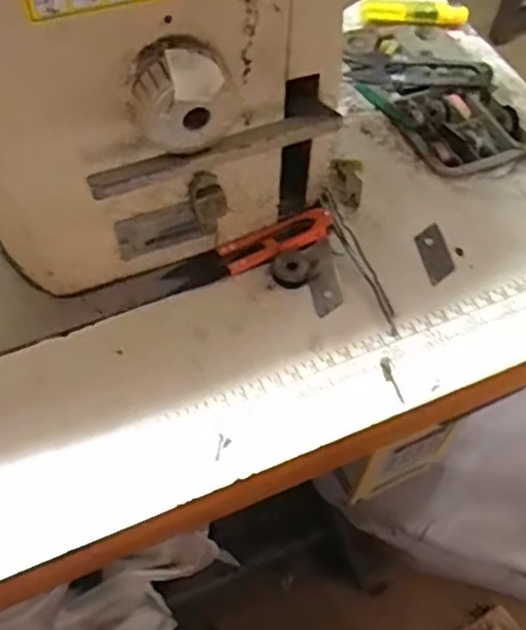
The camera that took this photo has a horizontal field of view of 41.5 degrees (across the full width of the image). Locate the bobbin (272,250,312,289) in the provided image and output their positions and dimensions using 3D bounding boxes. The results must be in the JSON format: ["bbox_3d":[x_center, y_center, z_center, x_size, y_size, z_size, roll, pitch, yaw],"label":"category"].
[{"bbox_3d":[0.016,-0.026,0.382,0.021,0.010,0.025,5,56,1],"label":"bobbin"}]

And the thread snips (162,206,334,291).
[{"bbox_3d":[-0.006,-0.038,0.389,0.097,0.011,0.023,-21,59,-15],"label":"thread snips"}]

